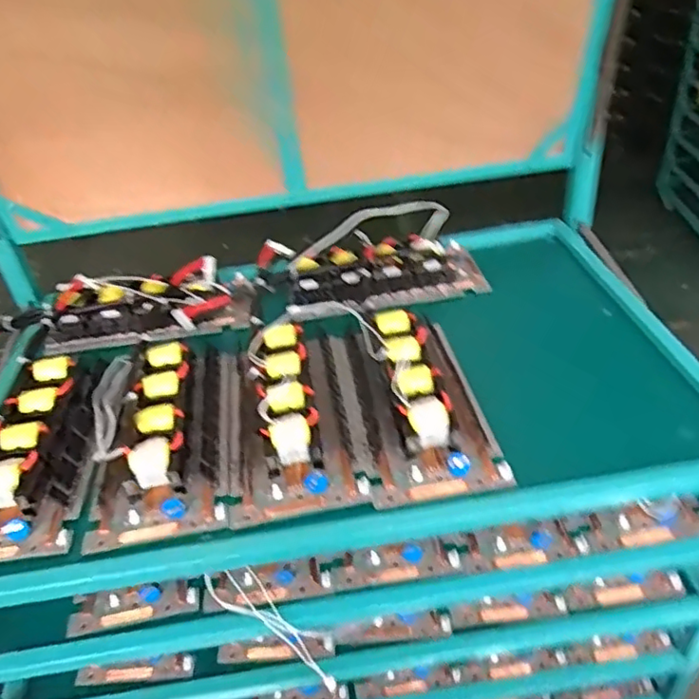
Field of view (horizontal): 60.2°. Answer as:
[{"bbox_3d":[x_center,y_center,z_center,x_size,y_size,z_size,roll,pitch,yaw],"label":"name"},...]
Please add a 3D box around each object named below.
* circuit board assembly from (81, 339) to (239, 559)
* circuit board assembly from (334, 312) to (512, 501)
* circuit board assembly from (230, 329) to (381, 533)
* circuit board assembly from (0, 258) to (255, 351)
[{"bbox_3d":[-0.200,0.079,0.680,0.144,0.057,0.287,-9,36,-3],"label":"circuit board assembly"},{"bbox_3d":[0.064,0.043,0.682,0.140,0.068,0.284,-10,36,-4],"label":"circuit board assembly"},{"bbox_3d":[-0.060,0.057,0.668,0.140,0.084,0.274,-9,36,-3],"label":"circuit board assembly"},{"bbox_3d":[-0.352,-0.062,0.867,0.410,0.075,0.115,-5,36,2],"label":"circuit board assembly"}]

